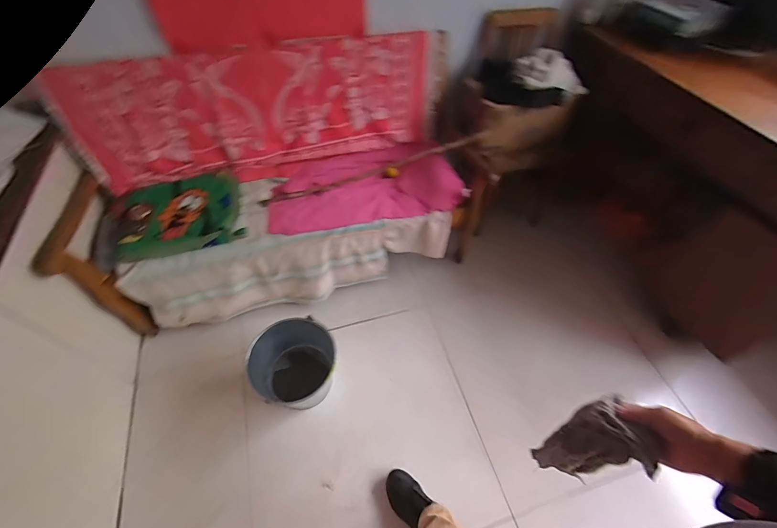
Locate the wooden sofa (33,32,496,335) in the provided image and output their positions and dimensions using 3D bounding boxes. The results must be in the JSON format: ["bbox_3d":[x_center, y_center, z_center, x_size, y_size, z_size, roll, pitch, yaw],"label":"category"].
[{"bbox_3d":[-0.370,-0.326,1.355,1.497,0.710,0.616,-14,55,-11],"label":"wooden sofa"}]

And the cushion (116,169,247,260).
[{"bbox_3d":[-0.785,-0.181,1.300,0.449,0.065,0.380,-15,56,-12],"label":"cushion"}]

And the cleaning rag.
[{"bbox_3d":[0.320,0.304,0.577,0.048,0.215,0.103,11,48,-31],"label":"cleaning rag"}]

